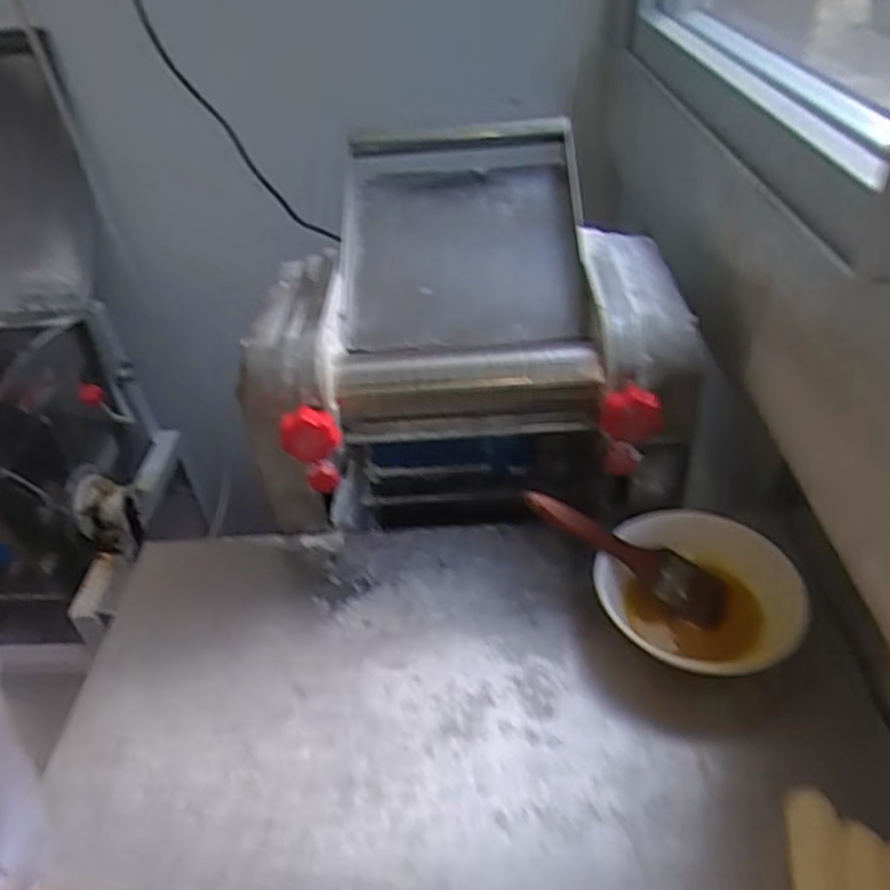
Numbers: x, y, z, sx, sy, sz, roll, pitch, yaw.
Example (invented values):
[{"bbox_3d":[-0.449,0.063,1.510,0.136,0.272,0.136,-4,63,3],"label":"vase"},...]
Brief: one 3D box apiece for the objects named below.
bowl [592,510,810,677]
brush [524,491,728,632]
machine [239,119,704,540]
[{"bbox_3d":[0.196,0.119,0.555,0.154,0.051,0.140,-4,39,3],"label":"bowl"},{"bbox_3d":[0.143,0.085,0.570,0.173,0.017,0.044,30,46,3],"label":"brush"},{"bbox_3d":[0.013,-0.090,0.708,0.367,0.287,0.347,-7,40,-3],"label":"machine"}]

